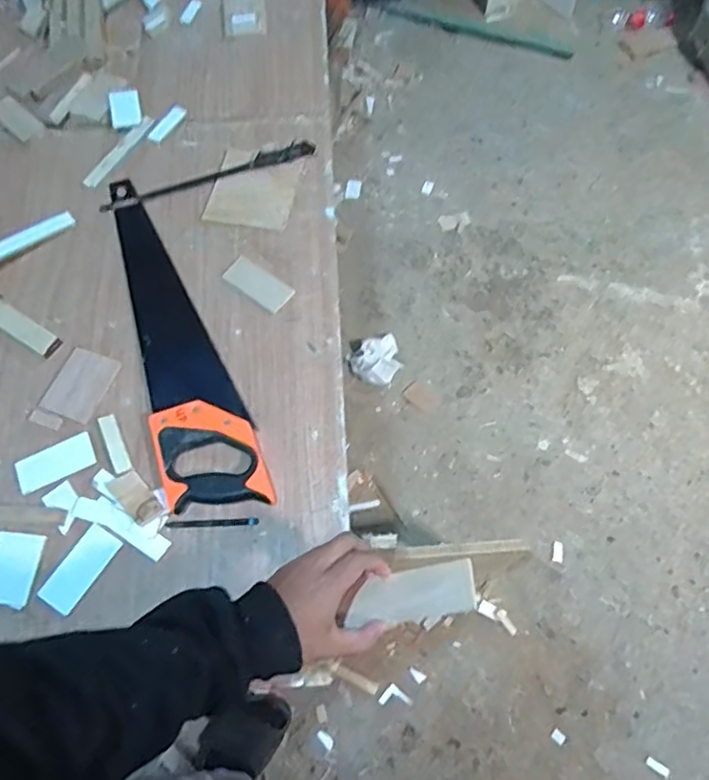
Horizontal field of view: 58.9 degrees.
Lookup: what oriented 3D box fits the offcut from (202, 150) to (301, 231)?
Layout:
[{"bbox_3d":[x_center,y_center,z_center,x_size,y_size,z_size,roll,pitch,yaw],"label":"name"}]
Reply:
[{"bbox_3d":[-0.144,-0.289,0.900,0.118,0.011,0.128,13,65,7],"label":"offcut"}]

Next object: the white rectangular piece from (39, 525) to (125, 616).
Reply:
[{"bbox_3d":[-0.297,0.193,0.680,0.045,0.004,0.091,28,68,14],"label":"white rectangular piece"}]

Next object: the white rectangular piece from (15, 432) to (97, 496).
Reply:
[{"bbox_3d":[-0.348,0.084,0.731,0.087,0.004,0.044,-24,66,-10],"label":"white rectangular piece"}]

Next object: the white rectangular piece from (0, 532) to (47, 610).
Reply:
[{"bbox_3d":[-0.373,0.194,0.681,0.056,0.007,0.075,5,65,4],"label":"white rectangular piece"}]

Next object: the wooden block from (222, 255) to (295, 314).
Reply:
[{"bbox_3d":[-0.128,-0.141,0.831,0.096,0.009,0.043,36,70,17],"label":"wooden block"}]

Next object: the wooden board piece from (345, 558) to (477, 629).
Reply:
[{"bbox_3d":[0.050,0.184,0.560,0.117,0.011,0.044,-17,64,15],"label":"wooden board piece"}]

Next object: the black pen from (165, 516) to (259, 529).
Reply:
[{"bbox_3d":[-0.157,0.149,0.699,0.100,0.005,0.010,-4,65,-2],"label":"black pen"}]

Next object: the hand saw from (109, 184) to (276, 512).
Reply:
[{"bbox_3d":[-0.234,-0.082,0.799,0.112,0.024,0.509,-20,65,-8],"label":"hand saw"}]

